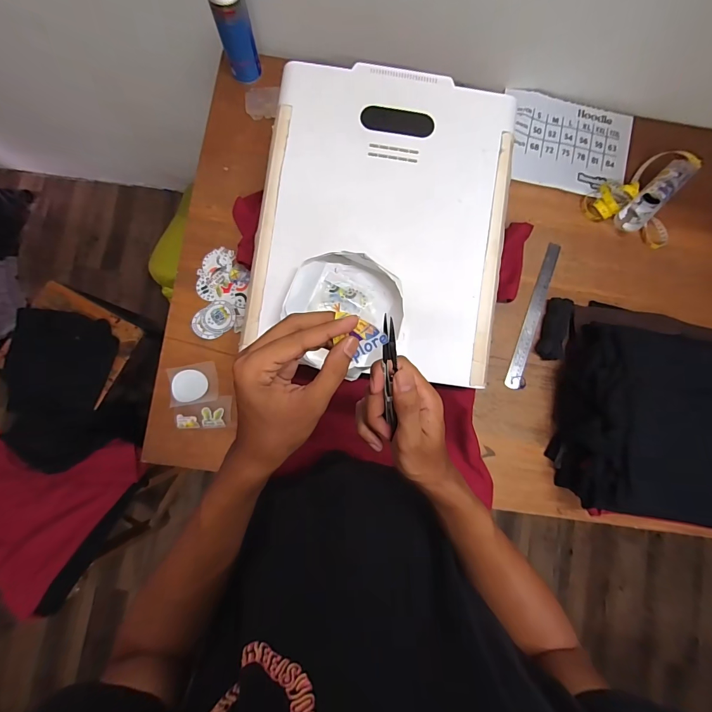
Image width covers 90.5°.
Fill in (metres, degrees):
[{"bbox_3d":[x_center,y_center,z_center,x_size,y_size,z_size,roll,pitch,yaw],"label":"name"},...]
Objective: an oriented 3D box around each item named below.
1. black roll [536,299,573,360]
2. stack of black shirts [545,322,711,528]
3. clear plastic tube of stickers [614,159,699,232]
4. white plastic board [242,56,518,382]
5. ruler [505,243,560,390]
[{"bbox_3d":[0.415,-0.054,0.731,0.048,0.029,0.125,16,85,-1],"label":"black roll"},{"bbox_3d":[0.690,0.156,0.673,0.568,0.142,0.334,12,85,-2],"label":"stack of black shirts"},{"bbox_3d":[0.637,-0.343,0.747,0.204,0.056,0.060,-42,88,-5],"label":"clear plastic tube of stickers"},{"bbox_3d":[0.046,-0.229,0.579,0.393,0.020,0.493,7,85,-2],"label":"white plastic board"},{"bbox_3d":[0.376,-0.085,0.746,0.035,0.007,0.319,18,85,6],"label":"ruler"}]

